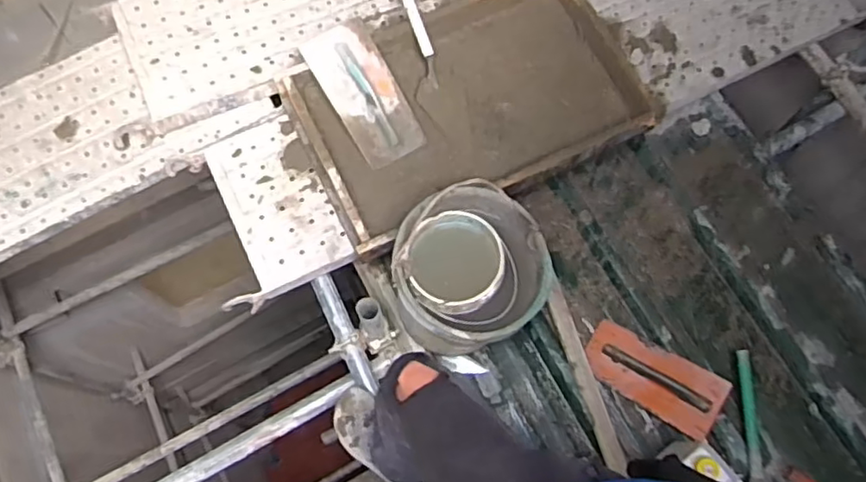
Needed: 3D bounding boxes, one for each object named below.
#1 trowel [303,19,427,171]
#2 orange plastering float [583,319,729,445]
[{"bbox_3d":[-0.150,-0.336,1.449,0.160,0.055,0.321,-29,91,-10],"label":"trowel"},{"bbox_3d":[0.497,0.309,1.429,0.301,0.038,0.145,27,72,11],"label":"orange plastering float"}]

